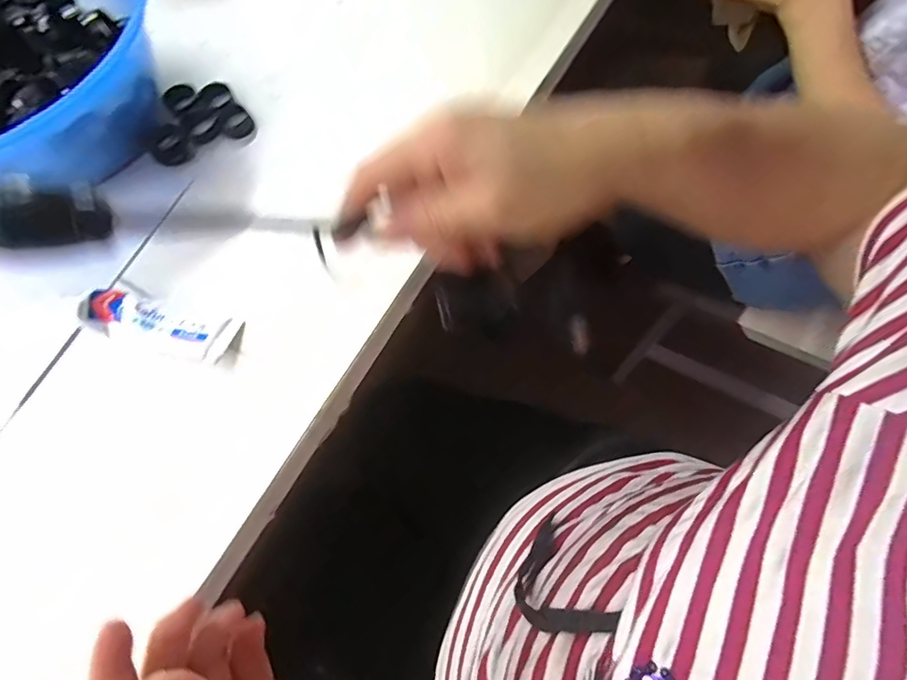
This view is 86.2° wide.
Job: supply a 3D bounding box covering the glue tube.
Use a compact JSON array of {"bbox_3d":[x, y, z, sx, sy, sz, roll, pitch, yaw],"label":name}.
[{"bbox_3d":[-0.203,-0.012,0.334,0.101,0.018,0.036,16,72,7],"label":"glue tube"}]

